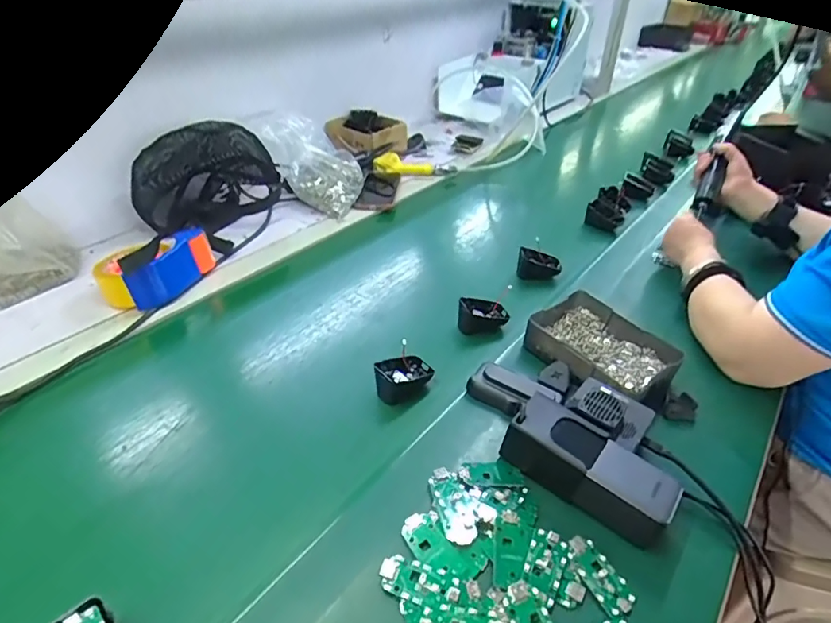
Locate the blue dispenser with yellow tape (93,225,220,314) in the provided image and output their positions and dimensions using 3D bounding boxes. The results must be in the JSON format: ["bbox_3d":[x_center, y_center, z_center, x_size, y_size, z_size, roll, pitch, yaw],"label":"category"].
[{"bbox_3d":[-0.371,-0.064,0.736,0.072,0.068,0.151,19,40,22],"label":"blue dispenser with yellow tape"}]

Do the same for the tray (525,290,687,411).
[{"bbox_3d":[0.231,0.048,0.634,0.130,0.043,0.174,-25,47,-31],"label":"tray"}]

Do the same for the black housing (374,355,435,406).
[{"bbox_3d":[-0.014,0.078,0.598,0.066,0.035,0.043,-19,41,-26],"label":"black housing"}]

